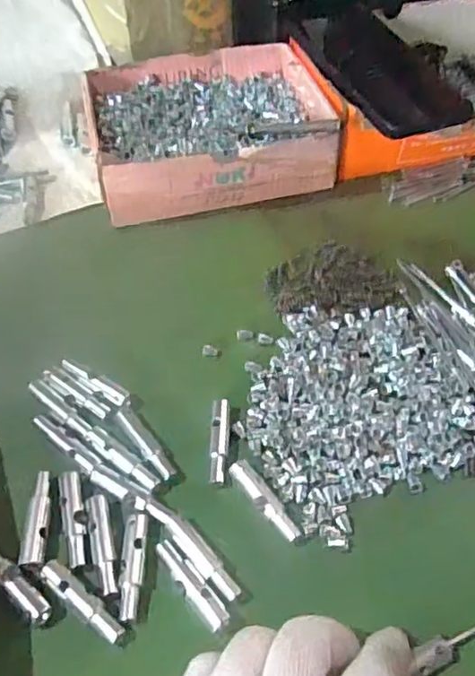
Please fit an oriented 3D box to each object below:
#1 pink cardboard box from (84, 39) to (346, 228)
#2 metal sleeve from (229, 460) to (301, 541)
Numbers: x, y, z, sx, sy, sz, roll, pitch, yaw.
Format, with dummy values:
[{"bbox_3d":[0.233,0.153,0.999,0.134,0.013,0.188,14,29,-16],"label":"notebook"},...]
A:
[{"bbox_3d":[-0.024,-0.171,0.478,0.179,0.046,0.156,-13,56,-9],"label":"pink cardboard box"},{"bbox_3d":[0.015,0.085,0.324,0.012,0.007,0.050,-32,61,-20],"label":"metal sleeve"}]

